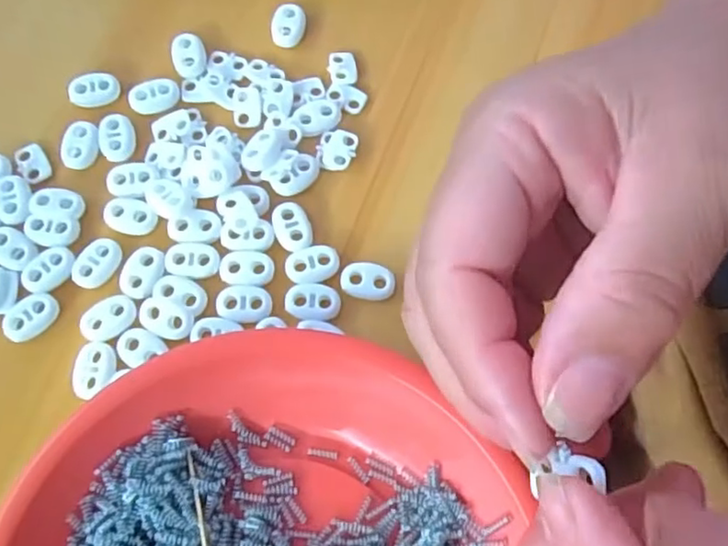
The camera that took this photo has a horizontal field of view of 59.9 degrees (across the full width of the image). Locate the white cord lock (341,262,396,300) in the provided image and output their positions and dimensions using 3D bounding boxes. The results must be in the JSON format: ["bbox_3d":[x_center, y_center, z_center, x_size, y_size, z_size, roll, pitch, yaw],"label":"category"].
[{"bbox_3d":[0.002,0.003,0.261,0.022,0.004,0.015,5,70,1],"label":"white cord lock"}]

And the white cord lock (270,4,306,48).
[{"bbox_3d":[-0.036,-0.117,0.299,0.017,0.006,0.020,0,71,-1],"label":"white cord lock"}]

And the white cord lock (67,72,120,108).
[{"bbox_3d":[-0.123,-0.084,0.287,0.022,0.004,0.014,-5,71,-3],"label":"white cord lock"}]

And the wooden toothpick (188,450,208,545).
[{"bbox_3d":[-0.057,0.093,0.223,0.004,0.004,0.059,-13,71,-6],"label":"wooden toothpick"}]

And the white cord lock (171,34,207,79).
[{"bbox_3d":[-0.081,-0.101,0.293,0.015,0.006,0.021,-20,72,-8],"label":"white cord lock"}]

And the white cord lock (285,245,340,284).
[{"bbox_3d":[-0.022,-0.004,0.262,0.022,0.004,0.015,-10,71,-5],"label":"white cord lock"}]

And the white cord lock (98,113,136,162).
[{"bbox_3d":[-0.110,-0.061,0.279,0.015,0.004,0.023,-9,71,-4],"label":"white cord lock"}]

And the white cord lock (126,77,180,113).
[{"bbox_3d":[-0.095,-0.080,0.286,0.022,0.005,0.014,-18,72,-8],"label":"white cord lock"}]

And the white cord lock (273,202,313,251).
[{"bbox_3d":[-0.030,-0.020,0.267,0.014,0.004,0.023,-20,72,-8],"label":"white cord lock"}]

